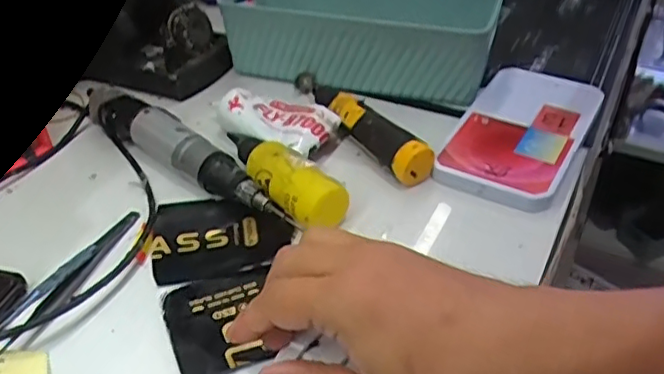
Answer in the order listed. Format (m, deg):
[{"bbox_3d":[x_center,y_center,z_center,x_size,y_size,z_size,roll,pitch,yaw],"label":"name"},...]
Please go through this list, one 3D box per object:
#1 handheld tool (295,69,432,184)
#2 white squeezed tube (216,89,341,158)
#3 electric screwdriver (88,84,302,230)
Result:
[{"bbox_3d":[0.022,-0.050,0.492,0.029,0.029,0.154,-24,44,-26],"label":"handheld tool"},{"bbox_3d":[-0.046,-0.051,0.491,0.092,0.029,0.061,17,42,22],"label":"white squeezed tube"},{"bbox_3d":[-0.111,-0.028,0.465,0.216,0.033,0.032,26,46,29],"label":"electric screwdriver"}]

